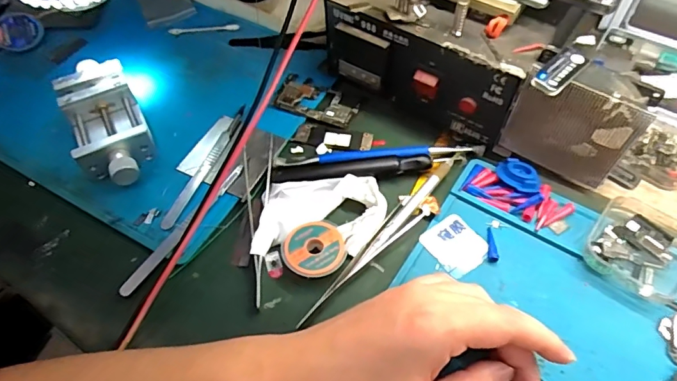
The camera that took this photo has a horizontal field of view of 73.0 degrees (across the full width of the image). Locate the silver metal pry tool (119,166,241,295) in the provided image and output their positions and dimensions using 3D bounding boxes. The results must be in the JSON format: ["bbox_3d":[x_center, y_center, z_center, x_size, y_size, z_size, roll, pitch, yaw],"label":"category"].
[{"bbox_3d":[-0.115,0.025,0.342,0.012,0.007,0.128,25,60,19],"label":"silver metal pry tool"}]

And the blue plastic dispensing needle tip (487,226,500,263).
[{"bbox_3d":[0.109,0.038,0.326,0.007,0.004,0.027,1,57,5],"label":"blue plastic dispensing needle tip"}]

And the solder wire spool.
[{"bbox_3d":[-0.017,0.040,0.324,0.044,0.008,0.044,-1,55,2],"label":"solder wire spool"}]

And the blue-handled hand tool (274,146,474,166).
[{"bbox_3d":[0.028,-0.029,0.372,0.156,0.009,0.015,-4,55,0],"label":"blue-handled hand tool"}]

